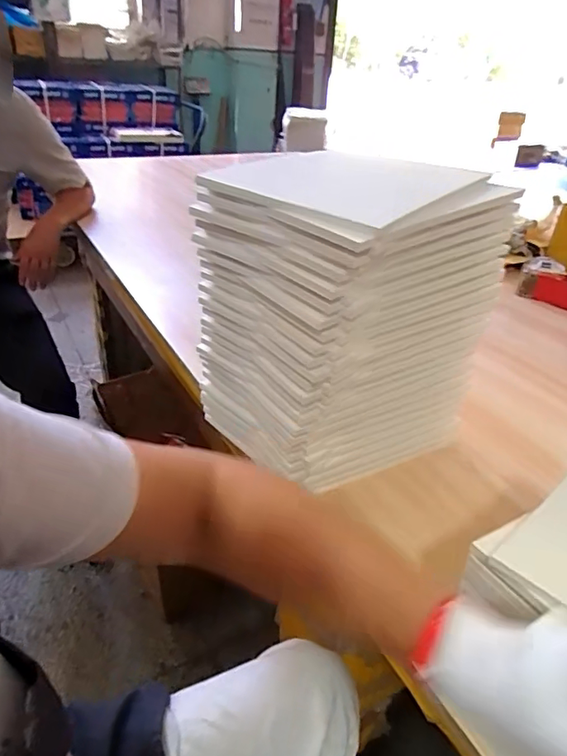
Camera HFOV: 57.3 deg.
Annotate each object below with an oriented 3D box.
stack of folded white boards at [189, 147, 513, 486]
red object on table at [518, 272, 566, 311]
[{"bbox_3d":[0.068,-0.059,0.580,0.262,0.298,0.200,-21,40,-33],"label":"stack of folded white boards"},{"bbox_3d":[0.587,-0.182,1.101,0.157,0.046,0.069,18,36,21],"label":"red object on table"}]

